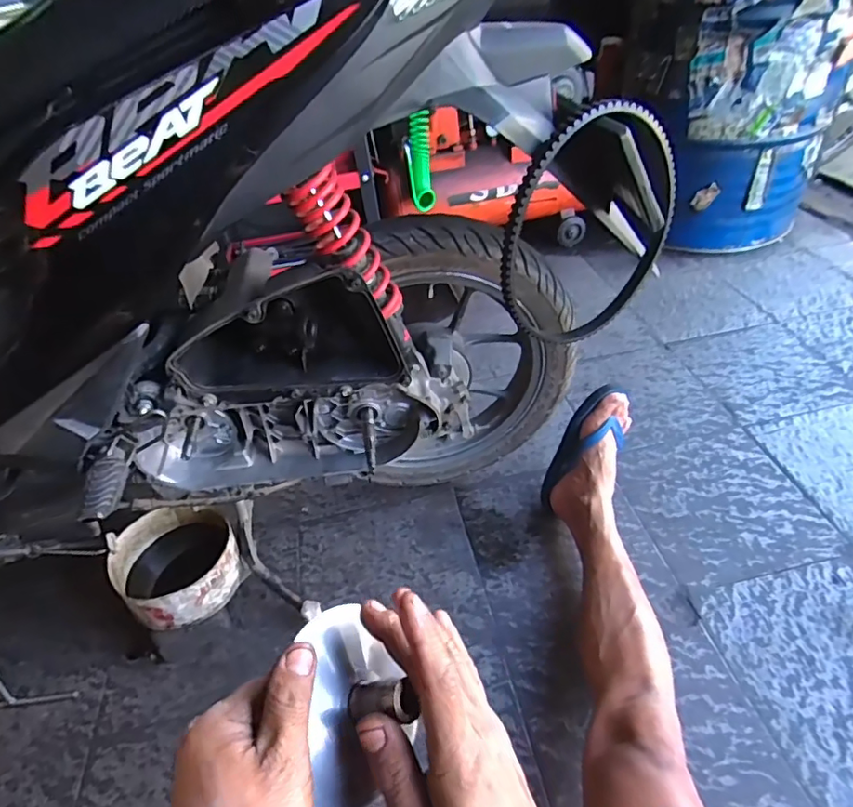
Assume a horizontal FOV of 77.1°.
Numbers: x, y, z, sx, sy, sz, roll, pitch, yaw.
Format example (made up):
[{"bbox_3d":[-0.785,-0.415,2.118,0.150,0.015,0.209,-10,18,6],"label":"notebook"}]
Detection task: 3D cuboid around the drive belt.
[{"bbox_3d":[0.198,-0.204,0.651,0.241,0.283,0.038,-19,43,-12],"label":"drive belt"}]

